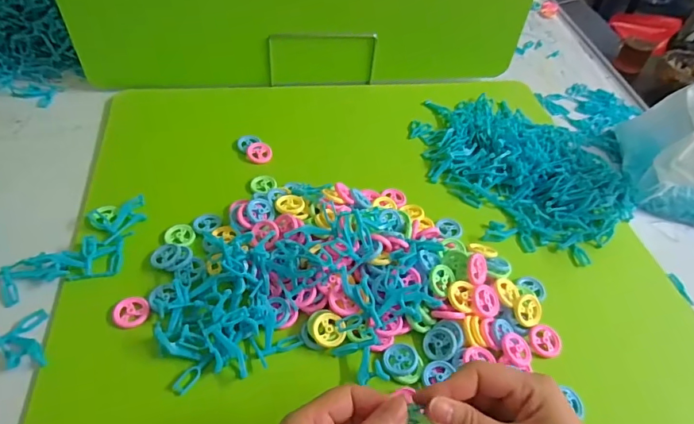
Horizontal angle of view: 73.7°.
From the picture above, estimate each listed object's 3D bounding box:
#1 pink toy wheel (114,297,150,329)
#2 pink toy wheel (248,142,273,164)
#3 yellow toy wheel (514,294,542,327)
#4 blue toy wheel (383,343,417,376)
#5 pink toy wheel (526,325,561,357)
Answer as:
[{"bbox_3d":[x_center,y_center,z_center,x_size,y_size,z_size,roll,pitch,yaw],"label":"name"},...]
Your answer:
[{"bbox_3d":[-0.193,0.089,0.414,0.029,0.004,0.031,3,46,-3],"label":"pink toy wheel"},{"bbox_3d":[-0.106,-0.072,0.561,0.030,0.006,0.030,-1,66,-23],"label":"pink toy wheel"},{"bbox_3d":[0.171,0.093,0.436,0.028,0.005,0.027,-15,77,-18],"label":"yellow toy wheel"},{"bbox_3d":[0.046,0.126,0.401,0.028,0.004,0.029,3,46,-3],"label":"blue toy wheel"},{"bbox_3d":[0.182,0.119,0.427,0.025,0.011,0.029,-33,61,-27],"label":"pink toy wheel"}]

